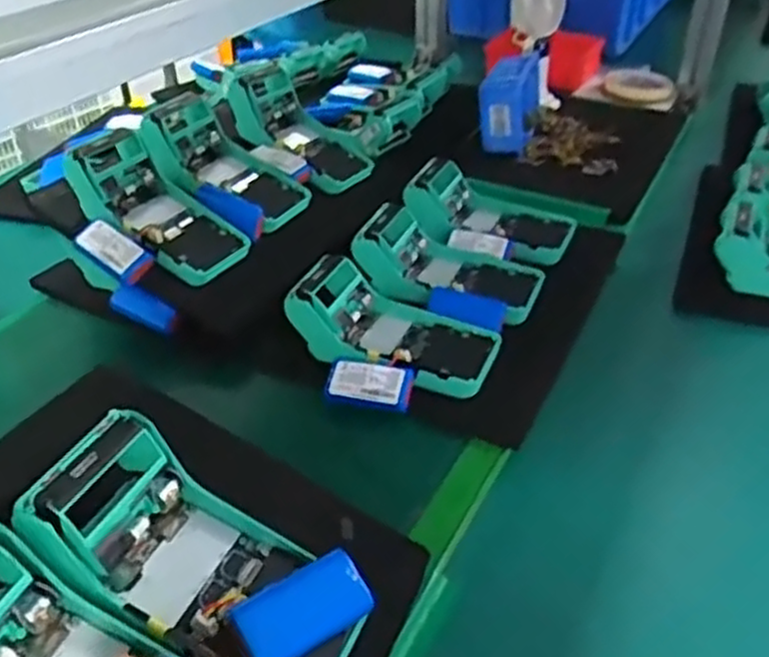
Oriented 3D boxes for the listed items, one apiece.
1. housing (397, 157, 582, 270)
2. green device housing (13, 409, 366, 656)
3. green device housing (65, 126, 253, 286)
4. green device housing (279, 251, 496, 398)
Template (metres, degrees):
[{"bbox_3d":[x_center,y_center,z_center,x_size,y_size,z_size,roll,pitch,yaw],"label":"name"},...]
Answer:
[{"bbox_3d":[0.112,-0.127,0.769,0.163,0.055,0.104,17,40,25],"label":"housing"},{"bbox_3d":[-0.088,0.111,0.366,0.153,0.082,0.082,16,40,17],"label":"green device housing"},{"bbox_3d":[-0.209,-0.107,0.687,0.167,0.054,0.082,42,48,6],"label":"green device housing"},{"bbox_3d":[0.010,0.002,0.621,0.162,0.085,0.086,15,39,23],"label":"green device housing"}]

